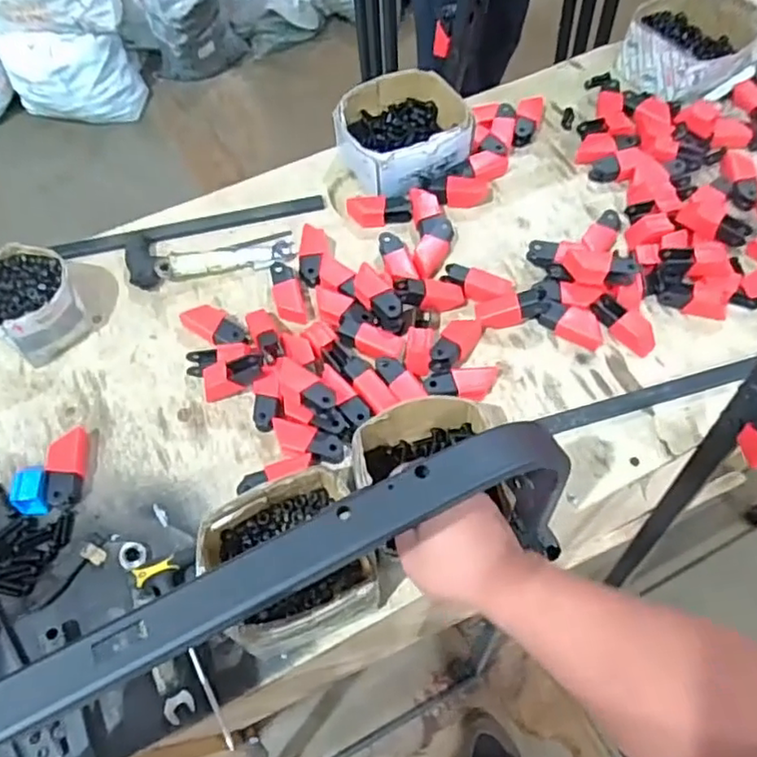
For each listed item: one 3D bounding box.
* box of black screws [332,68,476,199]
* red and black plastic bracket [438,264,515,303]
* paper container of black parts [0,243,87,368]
[{"bbox_3d":[0.037,-0.349,0.903,0.183,0.066,0.174,-29,66,-13],"label":"box of black screws"},{"bbox_3d":[0.121,-0.119,0.795,0.092,0.020,0.037,24,65,29],"label":"red and black plastic bracket"},{"bbox_3d":[-0.418,-0.091,0.765,0.135,0.074,0.113,36,69,18],"label":"paper container of black parts"}]

